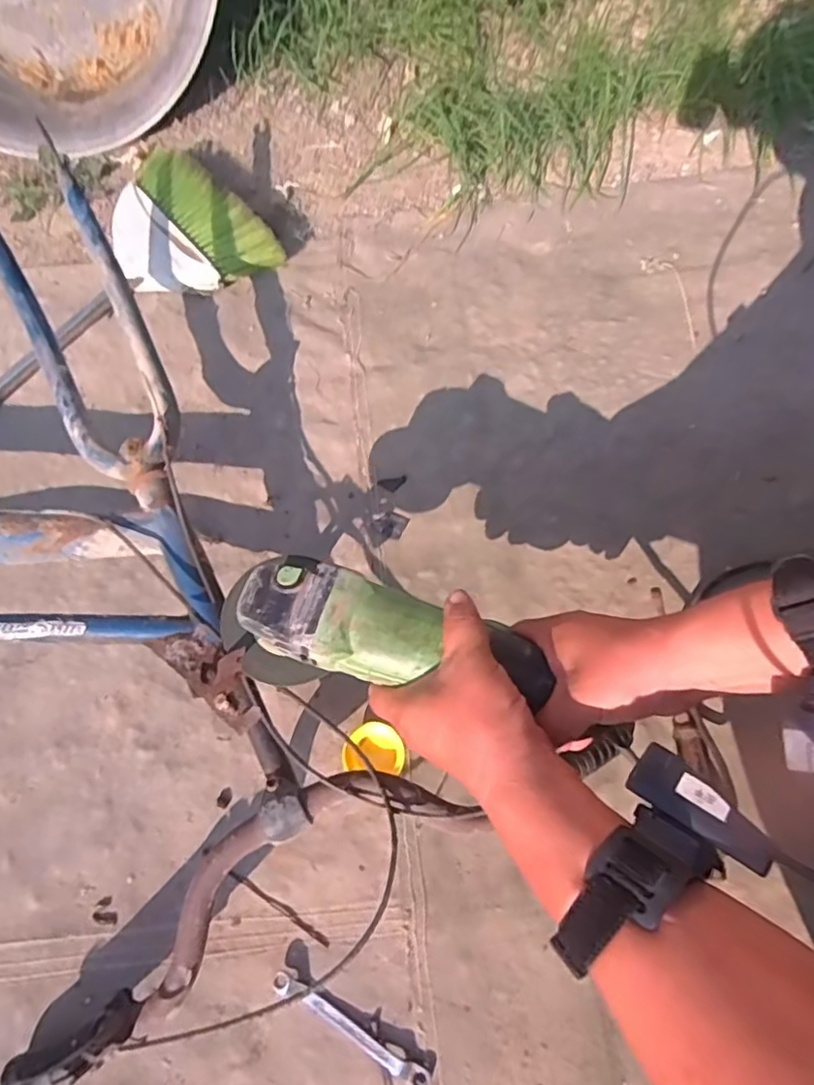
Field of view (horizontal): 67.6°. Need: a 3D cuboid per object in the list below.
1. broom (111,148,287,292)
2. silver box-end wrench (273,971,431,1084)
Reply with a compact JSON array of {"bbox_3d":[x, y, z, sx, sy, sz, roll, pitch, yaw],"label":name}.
[{"bbox_3d":[-0.309,-0.438,0.830,0.194,0.046,0.262,-28,68,-8],"label":"broom"},{"bbox_3d":[-0.045,0.386,0.480,0.140,0.015,0.014,26,71,13],"label":"silver box-end wrench"}]

